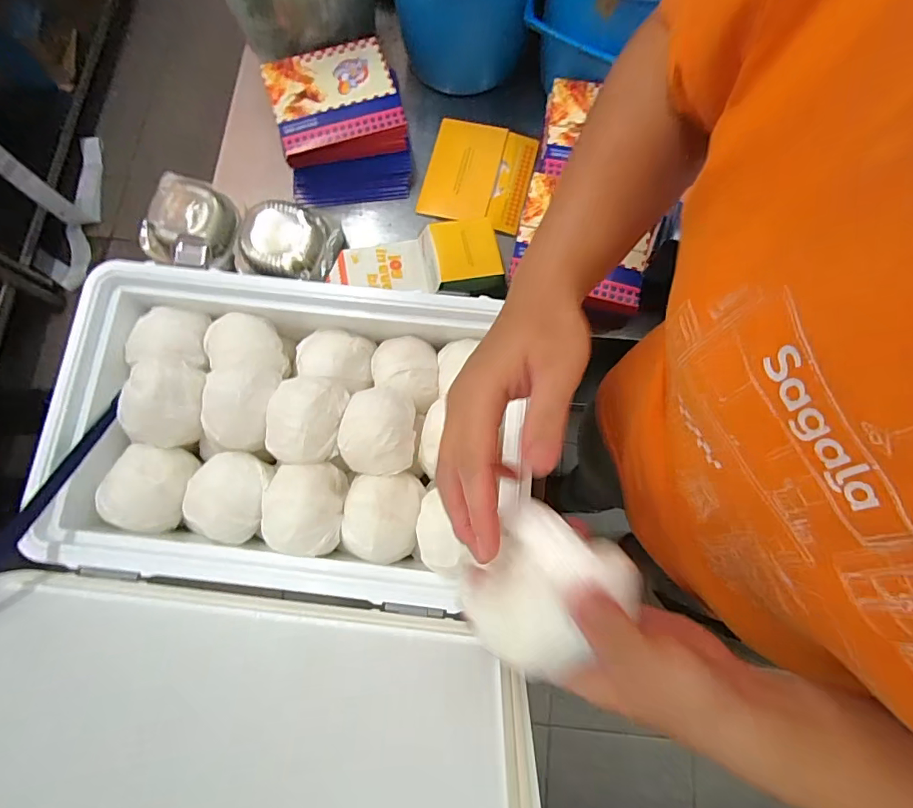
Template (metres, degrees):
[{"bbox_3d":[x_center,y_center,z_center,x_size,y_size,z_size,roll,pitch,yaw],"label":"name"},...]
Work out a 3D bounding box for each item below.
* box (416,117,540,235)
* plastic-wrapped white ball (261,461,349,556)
[{"bbox_3d":[0.038,-0.361,0.740,0.154,0.032,0.168,15,78,2],"label":"box"},{"bbox_3d":[-0.153,0.105,0.477,0.076,0.053,0.089,-9,78,-3],"label":"plastic-wrapped white ball"}]

